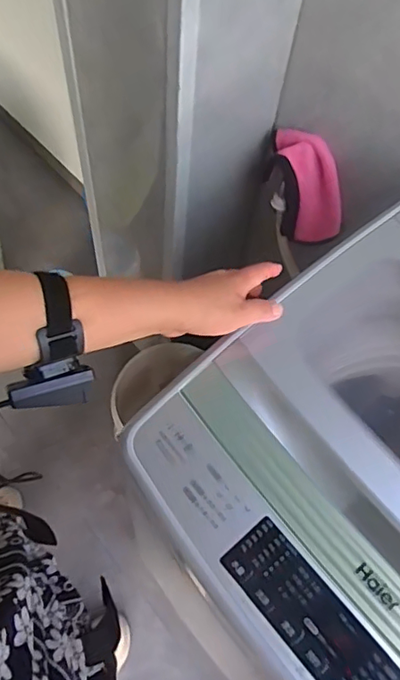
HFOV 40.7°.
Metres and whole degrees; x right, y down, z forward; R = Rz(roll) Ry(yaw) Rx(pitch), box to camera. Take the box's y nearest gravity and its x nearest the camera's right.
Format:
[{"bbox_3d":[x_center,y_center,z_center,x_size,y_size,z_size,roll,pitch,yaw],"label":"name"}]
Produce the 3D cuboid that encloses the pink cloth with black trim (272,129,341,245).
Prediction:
[{"bbox_3d":[0.170,-0.249,0.888,0.086,0.191,0.061,-28,30,-17],"label":"pink cloth with black trim"}]

